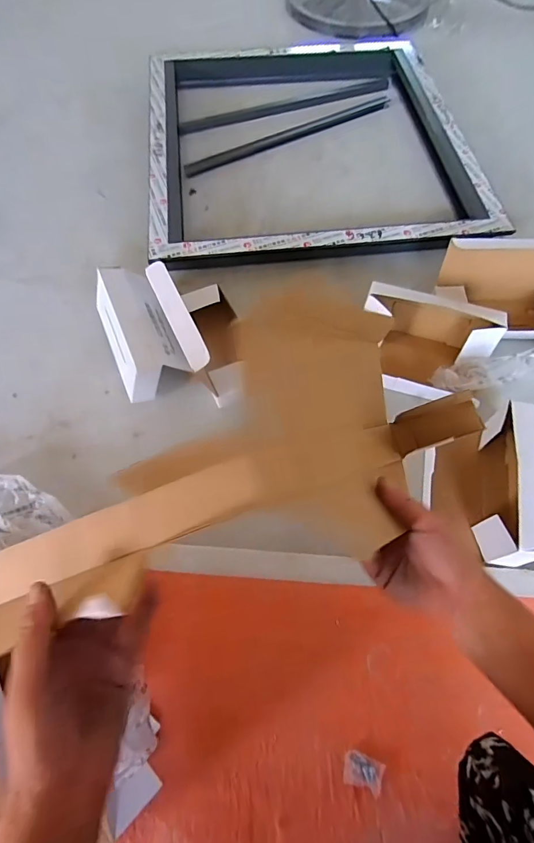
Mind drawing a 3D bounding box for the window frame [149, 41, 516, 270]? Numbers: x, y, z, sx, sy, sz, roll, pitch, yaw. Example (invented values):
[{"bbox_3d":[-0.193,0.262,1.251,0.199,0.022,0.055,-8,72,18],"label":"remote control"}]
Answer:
[{"bbox_3d":[0.085,-0.663,0.997,0.708,0.066,0.780,-6,64,-5],"label":"window frame"}]

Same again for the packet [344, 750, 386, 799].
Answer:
[{"bbox_3d":[0.110,0.399,0.482,0.043,0.004,0.032,16,64,6],"label":"packet"}]

